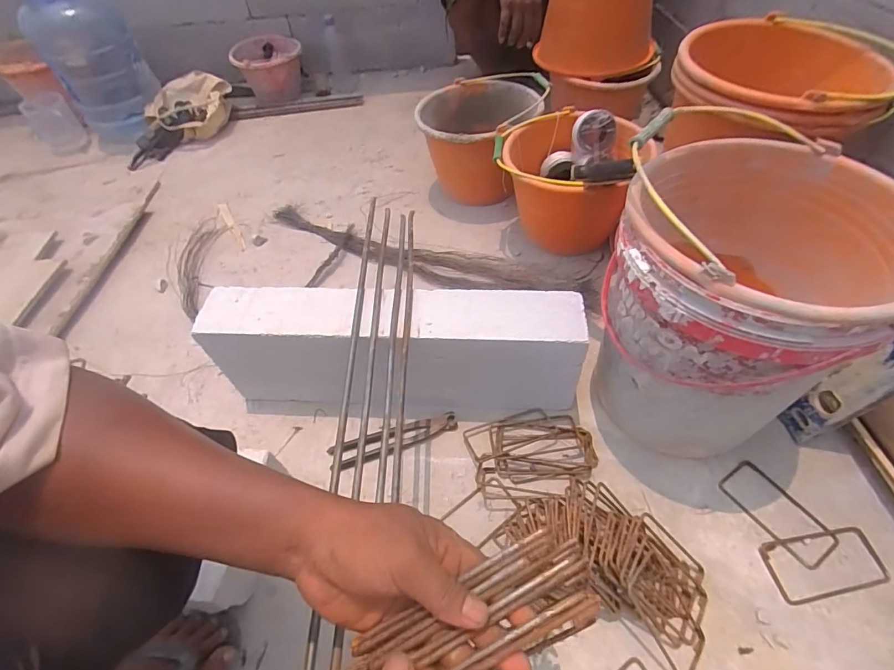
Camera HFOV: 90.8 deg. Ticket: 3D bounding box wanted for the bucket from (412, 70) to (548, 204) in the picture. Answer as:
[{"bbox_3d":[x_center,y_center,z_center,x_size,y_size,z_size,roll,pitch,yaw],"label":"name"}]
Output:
[{"bbox_3d":[0.085,-0.508,1.180,0.305,0.254,0.305,-3,52,4],"label":"bucket"}]

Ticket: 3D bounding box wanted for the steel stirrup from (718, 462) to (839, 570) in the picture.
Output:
[{"bbox_3d":[0.503,0.269,0.673,0.079,0.005,0.153,-30,55,-17],"label":"steel stirrup"}]

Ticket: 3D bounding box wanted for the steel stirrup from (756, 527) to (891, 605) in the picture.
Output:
[{"bbox_3d":[0.537,0.325,0.625,0.165,0.006,0.080,-9,52,-1],"label":"steel stirrup"}]

